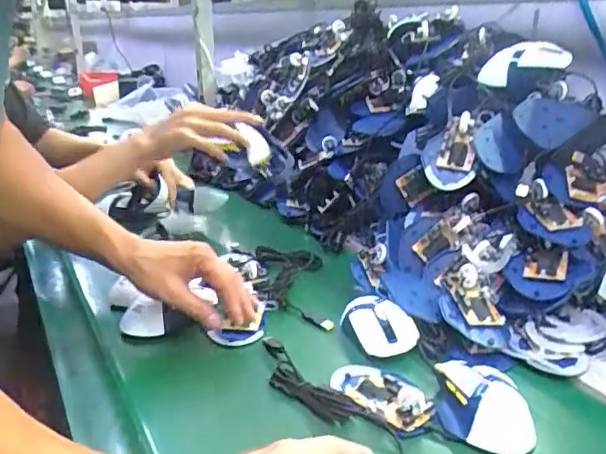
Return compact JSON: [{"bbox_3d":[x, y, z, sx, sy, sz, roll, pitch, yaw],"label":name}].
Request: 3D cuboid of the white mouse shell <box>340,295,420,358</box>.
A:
[{"bbox_3d":[0.090,0.110,0.666,0.066,0.033,0.083,-7,22,-15],"label":"white mouse shell"}]

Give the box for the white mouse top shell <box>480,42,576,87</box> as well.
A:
[{"bbox_3d":[0.334,-0.243,0.888,0.130,0.045,0.065,-11,63,-10],"label":"white mouse top shell"}]

